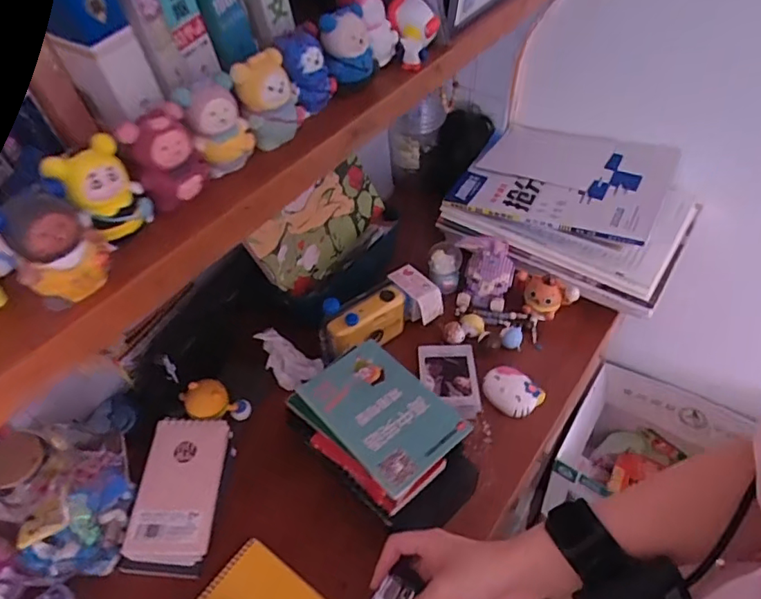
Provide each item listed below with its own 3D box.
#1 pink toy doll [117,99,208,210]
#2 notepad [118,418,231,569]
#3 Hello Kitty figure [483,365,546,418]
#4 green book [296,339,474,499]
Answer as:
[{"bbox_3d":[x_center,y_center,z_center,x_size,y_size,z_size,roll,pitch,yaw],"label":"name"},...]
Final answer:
[{"bbox_3d":[-0.116,-0.079,0.303,0.039,0.044,0.027,-23,51,-18],"label":"pink toy doll"},{"bbox_3d":[-0.197,0.184,0.546,0.076,0.013,0.136,4,52,0],"label":"notepad"},{"bbox_3d":[0.147,0.099,0.621,0.056,0.020,0.062,-25,51,-19],"label":"Hello Kitty figure"},{"bbox_3d":[0.000,0.103,0.523,0.096,0.012,0.145,-34,55,-26],"label":"green book"}]

